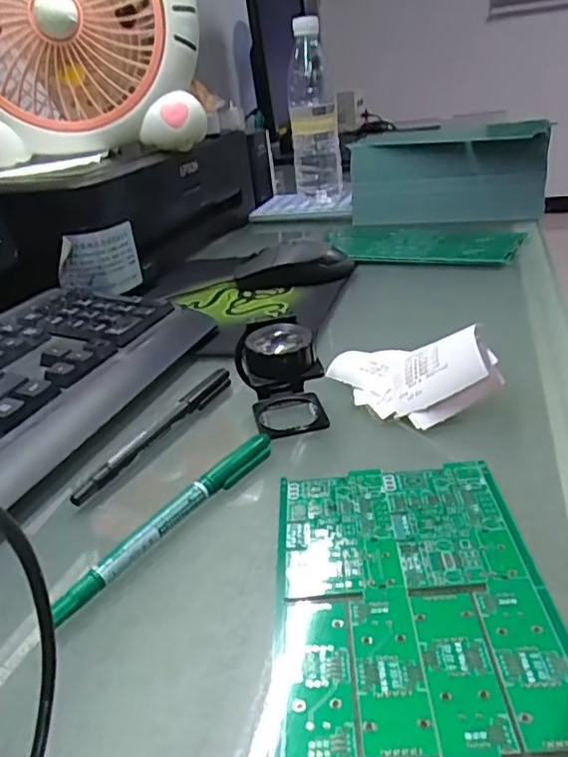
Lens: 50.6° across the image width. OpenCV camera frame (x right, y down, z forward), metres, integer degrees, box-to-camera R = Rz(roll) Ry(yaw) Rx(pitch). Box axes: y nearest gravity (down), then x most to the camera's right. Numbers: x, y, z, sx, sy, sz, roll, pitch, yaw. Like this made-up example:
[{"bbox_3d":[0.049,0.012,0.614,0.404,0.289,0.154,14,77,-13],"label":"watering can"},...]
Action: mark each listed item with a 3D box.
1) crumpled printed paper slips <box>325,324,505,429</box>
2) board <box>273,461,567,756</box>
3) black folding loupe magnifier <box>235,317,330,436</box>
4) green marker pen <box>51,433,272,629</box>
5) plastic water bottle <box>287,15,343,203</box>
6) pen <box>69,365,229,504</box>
[{"bbox_3d":[0.074,-0.005,0.363,0.116,0.039,0.064,3,26,46],"label":"crumpled printed paper slips"},{"bbox_3d":[0.046,0.095,0.201,0.096,0.004,0.209,-6,26,3],"label":"board"},{"bbox_3d":[-0.001,-0.003,0.350,0.045,0.054,0.050,-9,27,-3],"label":"black folding loupe magnifier"},{"bbox_3d":[-0.049,0.063,0.280,0.011,0.012,0.134,12,33,33],"label":"green marker pen"},{"bbox_3d":[0.041,-0.347,0.797,0.066,0.215,0.063,-5,27,5],"label":"plastic water bottle"},{"bbox_3d":[-0.072,0.028,0.354,0.010,0.009,0.142,8,31,27],"label":"pen"}]

